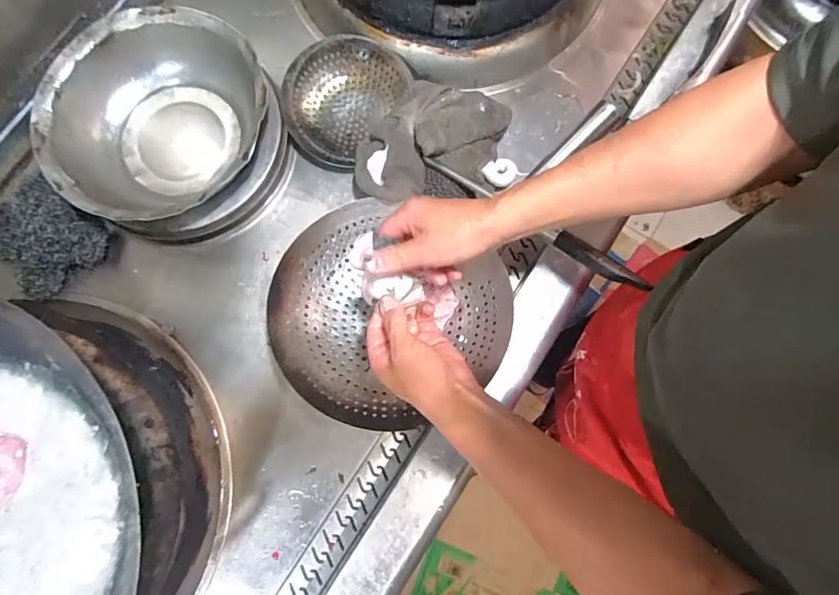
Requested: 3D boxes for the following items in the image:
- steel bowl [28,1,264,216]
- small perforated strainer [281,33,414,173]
[{"bbox_3d":[-0.346,-0.233,0.632,0.273,0.113,0.286,0,80,0],"label":"steel bowl"},{"bbox_3d":[-0.114,-0.290,0.679,0.169,0.053,0.198,18,80,3],"label":"small perforated strainer"}]

